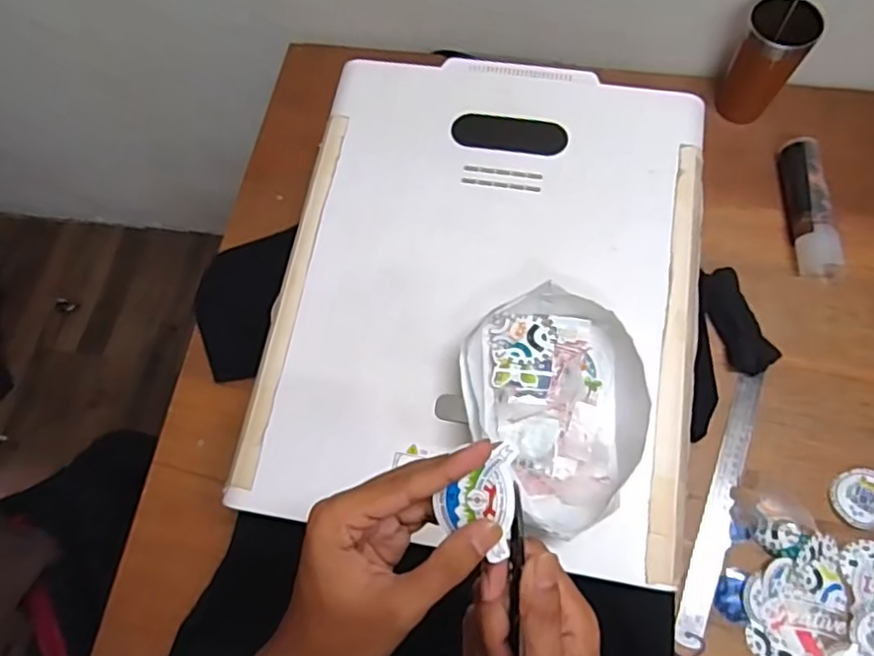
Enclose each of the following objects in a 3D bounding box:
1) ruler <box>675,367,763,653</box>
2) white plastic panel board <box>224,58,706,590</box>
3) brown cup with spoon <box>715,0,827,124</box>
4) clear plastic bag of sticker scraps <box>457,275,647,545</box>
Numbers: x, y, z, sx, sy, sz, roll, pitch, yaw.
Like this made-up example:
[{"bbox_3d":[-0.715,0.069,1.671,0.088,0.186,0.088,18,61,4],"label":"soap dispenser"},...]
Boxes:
[{"bbox_3d":[0.312,0.192,0.682,0.031,0.007,0.300,17,72,18],"label":"ruler"},{"bbox_3d":[0.048,-0.050,0.614,0.396,0.018,0.496,8,72,6],"label":"white plastic panel board"},{"bbox_3d":[0.419,-0.351,0.782,0.081,0.175,0.091,31,75,13],"label":"brown cup with spoon"},{"bbox_3d":[0.107,0.067,0.538,0.161,0.044,0.203,-10,69,-2],"label":"clear plastic bag of sticker scraps"}]

